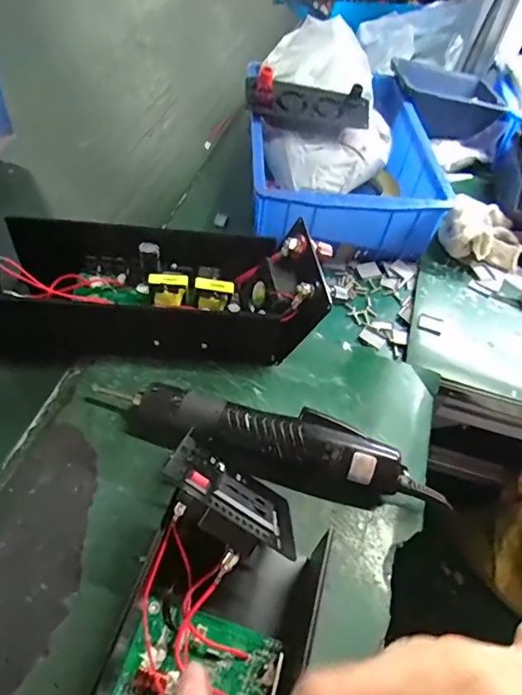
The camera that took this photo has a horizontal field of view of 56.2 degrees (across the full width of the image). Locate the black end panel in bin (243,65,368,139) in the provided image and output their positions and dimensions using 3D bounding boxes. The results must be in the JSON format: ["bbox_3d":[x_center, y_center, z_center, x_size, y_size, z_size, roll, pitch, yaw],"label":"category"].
[{"bbox_3d":[0.053,-0.275,0.551,0.139,0.043,0.049,6,51,-1],"label":"black end panel in bin"}]

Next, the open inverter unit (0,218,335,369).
[{"bbox_3d":[-0.105,-0.053,0.429,0.314,0.080,0.116,1,51,-5],"label":"open inverter unit"}]

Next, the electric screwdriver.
[{"bbox_3d":[0.001,0.068,0.367,0.265,0.037,0.043,15,51,6],"label":"electric screwdriver"}]

